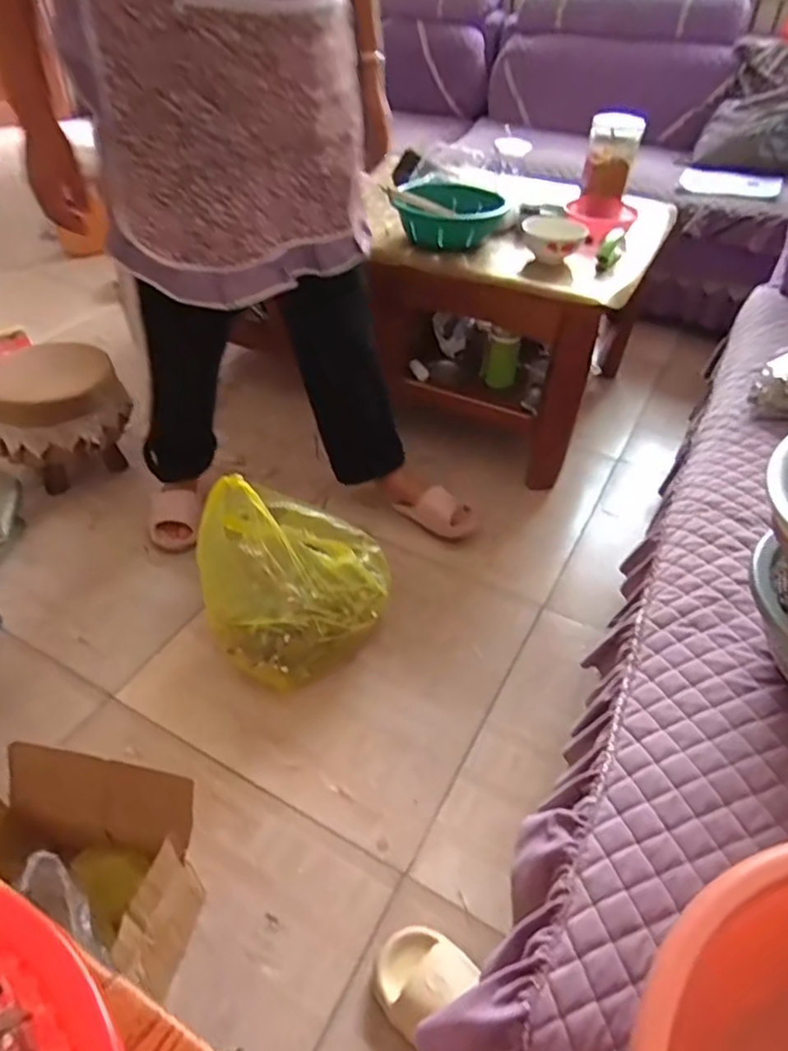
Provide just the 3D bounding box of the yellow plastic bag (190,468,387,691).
[{"bbox_3d":[-0.174,0.087,1.150,0.311,0.334,0.254,-26,49,-27],"label":"yellow plastic bag"}]

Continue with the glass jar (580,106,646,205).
[{"bbox_3d":[0.518,-0.881,1.539,0.116,0.202,0.126,13,43,11],"label":"glass jar"}]

